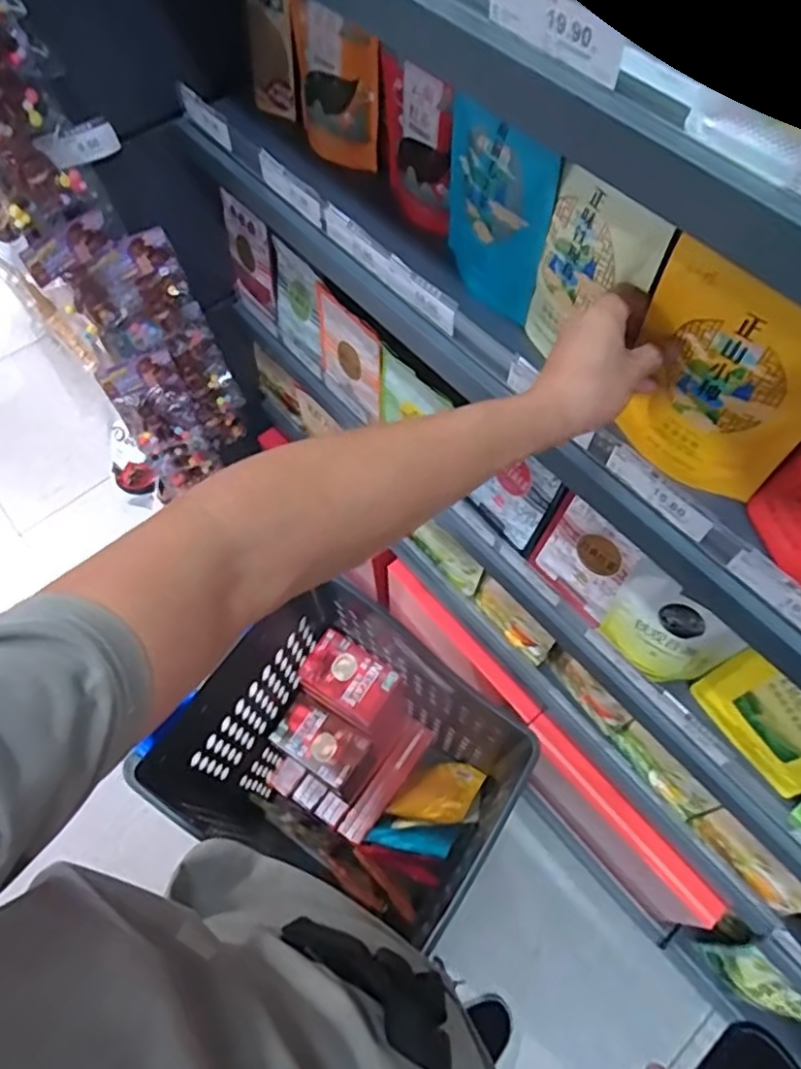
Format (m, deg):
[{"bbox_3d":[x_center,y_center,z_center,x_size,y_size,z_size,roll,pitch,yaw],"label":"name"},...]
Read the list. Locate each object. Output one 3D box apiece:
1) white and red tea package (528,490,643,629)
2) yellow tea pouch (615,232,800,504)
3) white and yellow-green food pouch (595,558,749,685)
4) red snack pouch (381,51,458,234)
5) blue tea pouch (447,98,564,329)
[{"bbox_3d":[0.213,0.031,0.775,0.044,0.145,0.116,-35,67,-16],"label":"white and red tea package"},{"bbox_3d":[0.232,-0.107,0.484,0.138,0.169,0.029,37,69,19],"label":"yellow tea pouch"},{"bbox_3d":[0.291,0.108,0.716,0.131,0.148,0.043,32,67,17],"label":"white and yellow-green food pouch"},{"bbox_3d":[0.015,-0.389,0.662,0.018,0.149,0.113,-26,65,-12],"label":"red snack pouch"},{"bbox_3d":[0.086,-0.291,0.598,0.031,0.163,0.129,-21,64,-10],"label":"blue tea pouch"}]

